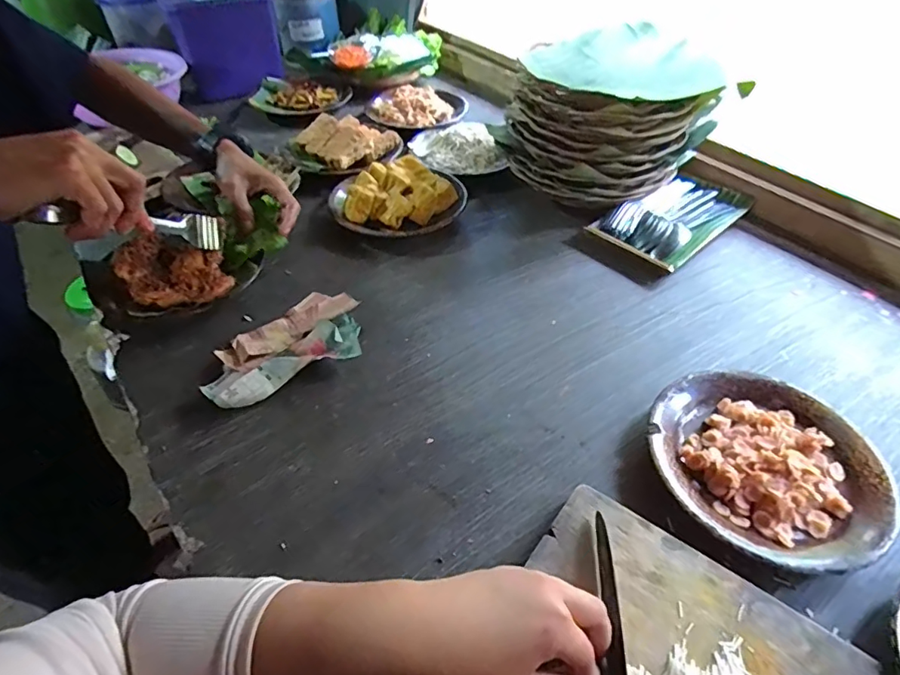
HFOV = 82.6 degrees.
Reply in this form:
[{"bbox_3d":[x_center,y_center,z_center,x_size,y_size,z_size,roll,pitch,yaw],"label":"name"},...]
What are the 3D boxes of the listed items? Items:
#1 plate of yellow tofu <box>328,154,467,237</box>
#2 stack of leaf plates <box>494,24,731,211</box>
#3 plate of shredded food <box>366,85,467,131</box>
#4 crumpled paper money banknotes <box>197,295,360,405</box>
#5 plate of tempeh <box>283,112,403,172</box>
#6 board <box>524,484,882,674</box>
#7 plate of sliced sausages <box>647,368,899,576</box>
[{"bbox_3d":[-0.072,-0.200,0.715,0.179,0.042,0.155,-17,48,-16],"label":"plate of yellow tofu"},{"bbox_3d":[0.227,-0.305,0.738,0.230,0.163,0.262,35,55,28],"label":"stack of leaf plates"},{"bbox_3d":[-0.064,-0.426,0.939,0.180,0.028,0.114,7,46,6],"label":"plate of shredded food"},{"bbox_3d":[-0.172,0.000,0.534,0.169,0.026,0.114,-25,51,-23],"label":"crumpled paper money banknotes"},{"bbox_3d":[-0.173,-0.316,0.819,0.160,0.047,0.125,-30,53,-26],"label":"plate of tempeh"},{"bbox_3d":[0.163,0.209,0.342,0.232,0.022,0.129,31,53,26],"label":"board"},{"bbox_3d":[0.266,0.106,0.439,0.179,0.032,0.182,0,46,0],"label":"plate of sliced sausages"}]

